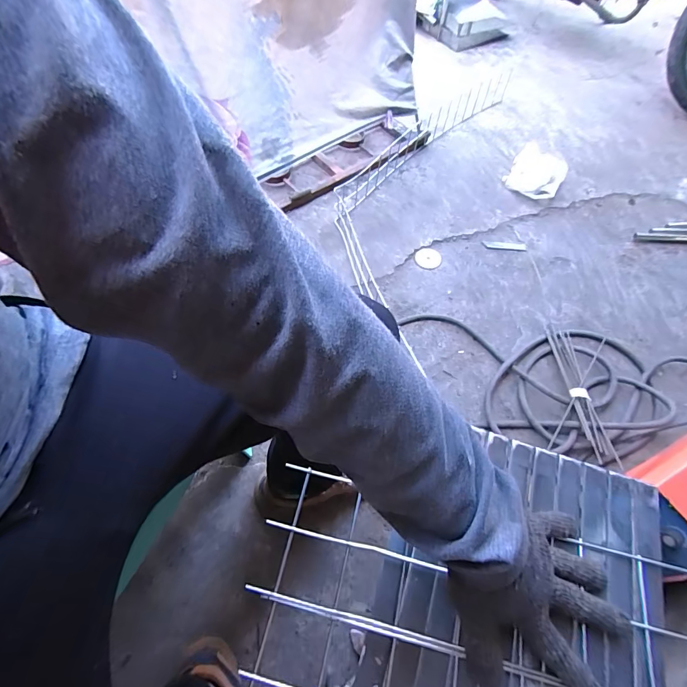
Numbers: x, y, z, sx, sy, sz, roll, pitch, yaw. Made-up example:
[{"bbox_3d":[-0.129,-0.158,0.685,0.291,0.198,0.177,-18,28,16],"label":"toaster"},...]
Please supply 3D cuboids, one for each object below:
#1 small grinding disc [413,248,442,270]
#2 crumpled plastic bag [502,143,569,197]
[{"bbox_3d":[0.234,-0.235,1.071,0.072,0.010,0.069,1,63,-1],"label":"small grinding disc"},{"bbox_3d":[0.628,-0.563,1.243,0.164,0.049,0.244,30,65,13],"label":"crumpled plastic bag"}]

